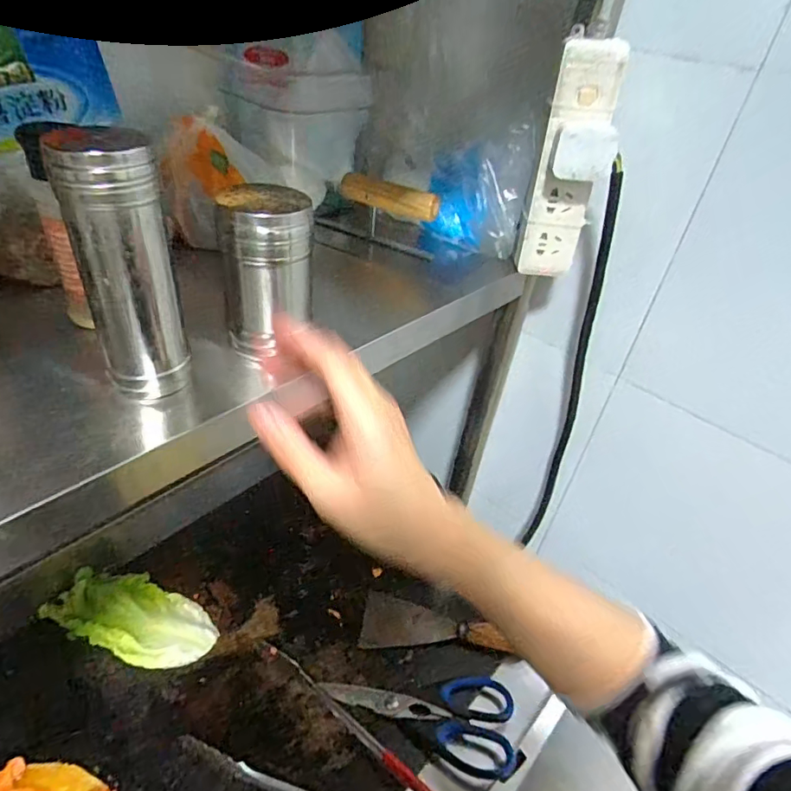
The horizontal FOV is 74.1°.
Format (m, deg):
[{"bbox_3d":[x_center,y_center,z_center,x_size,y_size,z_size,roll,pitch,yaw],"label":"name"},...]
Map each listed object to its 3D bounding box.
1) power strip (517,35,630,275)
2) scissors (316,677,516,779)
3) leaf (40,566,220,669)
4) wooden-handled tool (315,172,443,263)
[{"bbox_3d":[0.158,-0.202,0.474,0.057,0.198,0.031,9,40,2],"label":"power strip"},{"bbox_3d":[0.022,0.324,0.537,0.192,0.023,0.083,10,40,3],"label":"scissors"},{"bbox_3d":[-0.287,0.242,0.576,0.184,0.036,0.079,14,40,7],"label":"leaf"},{"bbox_3d":[-0.020,-0.197,0.563,0.133,0.110,0.030,18,74,5],"label":"wooden-handled tool"}]

